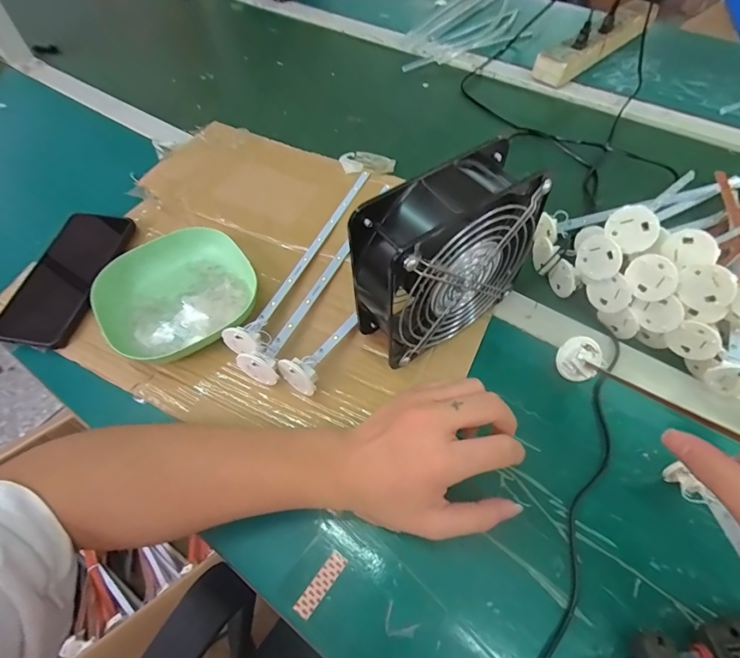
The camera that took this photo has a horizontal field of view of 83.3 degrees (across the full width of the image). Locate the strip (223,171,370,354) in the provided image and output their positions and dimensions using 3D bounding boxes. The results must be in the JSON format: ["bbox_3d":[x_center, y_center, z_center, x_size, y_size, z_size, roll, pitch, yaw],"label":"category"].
[{"bbox_3d":[-0.063,-0.098,0.441,0.033,0.029,0.294,15,58,12],"label":"strip"}]

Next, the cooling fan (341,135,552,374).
[{"bbox_3d":[0.062,-0.053,0.343,0.151,0.155,0.065,-29,60,-17],"label":"cooling fan"}]

